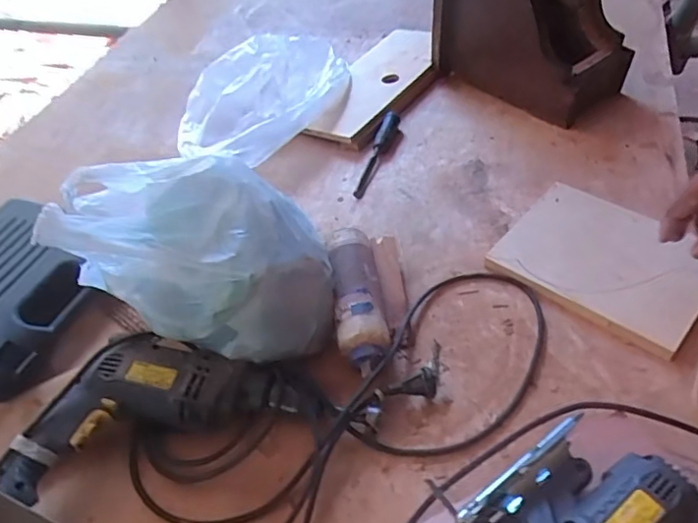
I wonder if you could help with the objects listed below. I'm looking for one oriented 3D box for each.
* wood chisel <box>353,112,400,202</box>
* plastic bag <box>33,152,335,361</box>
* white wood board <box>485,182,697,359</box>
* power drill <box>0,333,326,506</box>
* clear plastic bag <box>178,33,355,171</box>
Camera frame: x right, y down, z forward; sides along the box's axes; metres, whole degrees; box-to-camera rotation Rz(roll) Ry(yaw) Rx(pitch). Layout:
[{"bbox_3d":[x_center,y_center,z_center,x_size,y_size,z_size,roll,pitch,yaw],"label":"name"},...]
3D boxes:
[{"bbox_3d":[0.049,-0.181,0.917,0.026,0.031,0.205,10,49,16],"label":"wood chisel"},{"bbox_3d":[-0.177,-0.018,0.638,0.305,0.184,0.228,-1,50,3],"label":"plastic bag"},{"bbox_3d":[0.331,-0.007,0.708,0.238,0.025,0.186,31,67,29],"label":"white wood board"},{"bbox_3d":[-0.204,0.155,0.604,0.310,0.078,0.148,-16,51,-10],"label":"power drill"},{"bbox_3d":[-0.147,-0.301,0.991,0.356,0.125,0.212,-31,51,-21],"label":"clear plastic bag"}]

